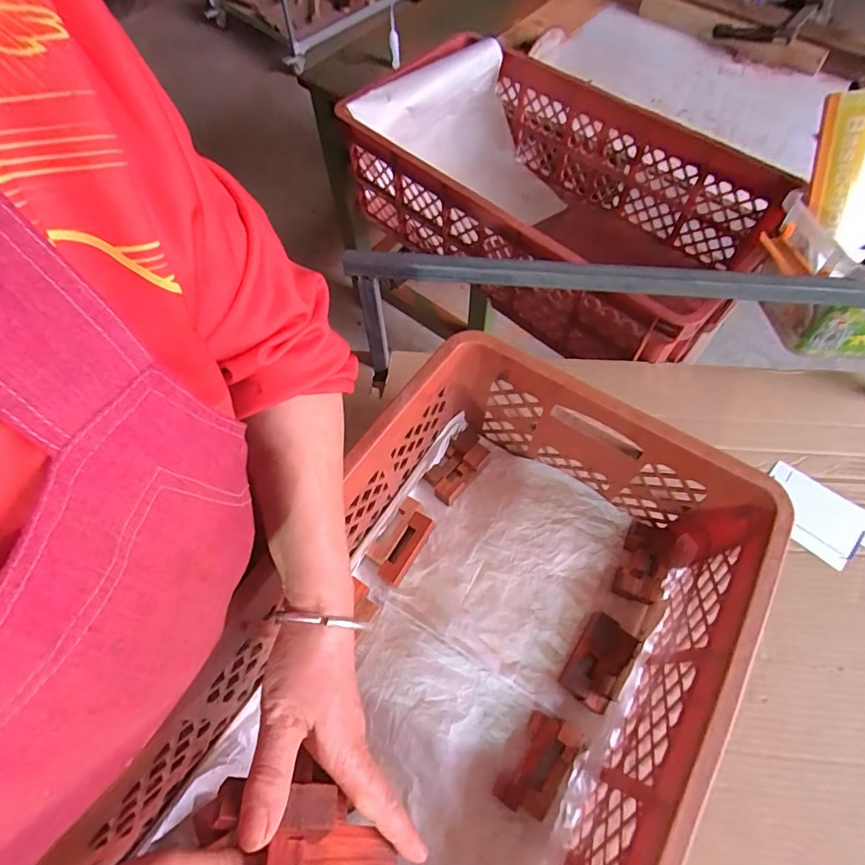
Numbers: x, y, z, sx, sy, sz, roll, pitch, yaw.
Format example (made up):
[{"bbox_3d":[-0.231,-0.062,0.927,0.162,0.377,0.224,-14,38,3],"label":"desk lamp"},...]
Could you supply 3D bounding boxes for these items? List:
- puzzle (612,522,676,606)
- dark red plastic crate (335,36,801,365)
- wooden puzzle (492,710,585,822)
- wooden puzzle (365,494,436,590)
[{"bbox_3d":[0.227,0.139,0.525,0.046,0.025,0.083,20,66,11],"label":"puzzle"},{"bbox_3d":[0.198,-0.379,0.811,0.362,0.203,0.629,-41,69,-17],"label":"dark red plastic crate"},{"bbox_3d":[0.097,0.300,0.444,0.044,0.026,0.085,30,68,15],"label":"wooden puzzle"},{"bbox_3d":[-0.033,0.120,0.539,0.044,0.024,0.087,30,68,15],"label":"wooden puzzle"}]

